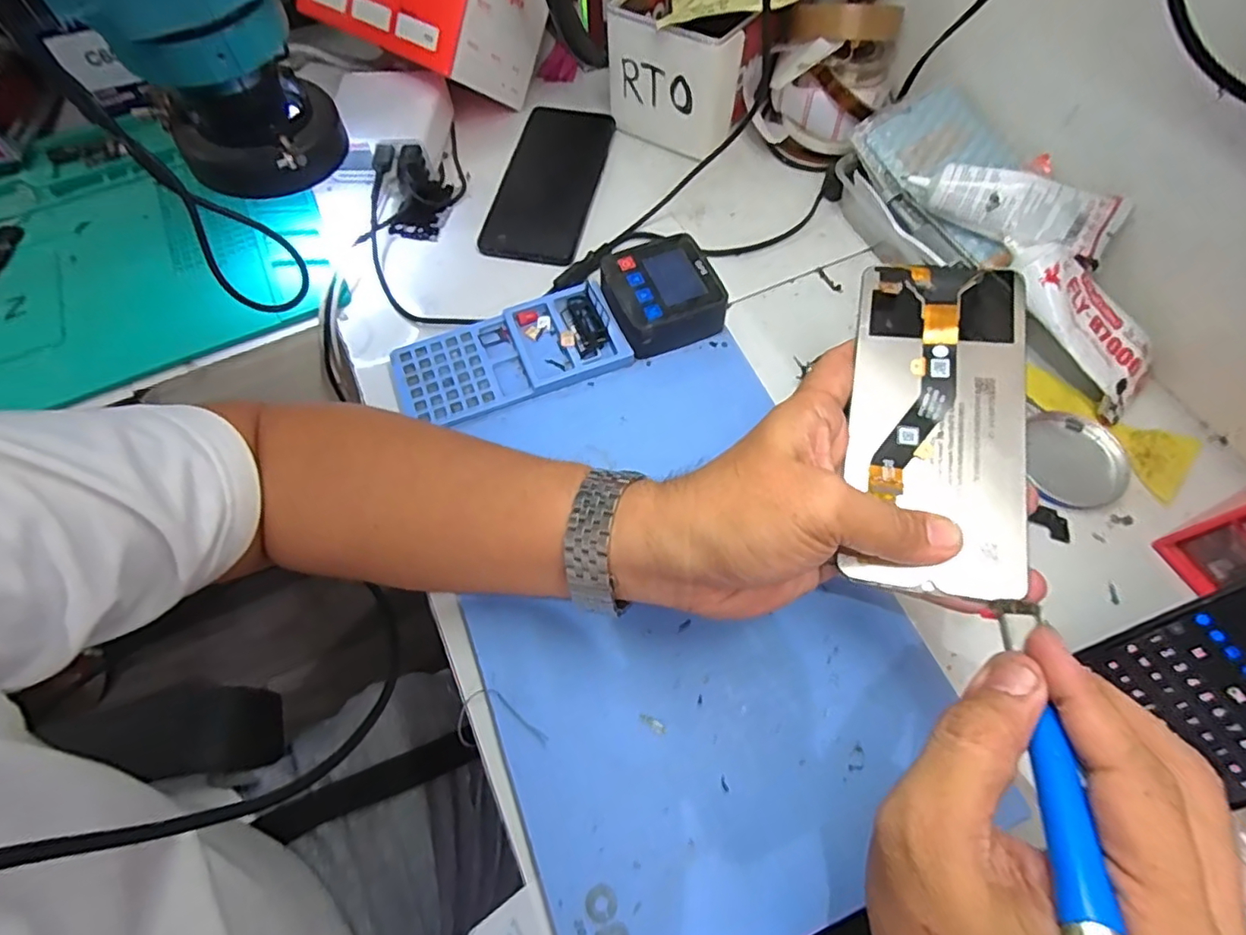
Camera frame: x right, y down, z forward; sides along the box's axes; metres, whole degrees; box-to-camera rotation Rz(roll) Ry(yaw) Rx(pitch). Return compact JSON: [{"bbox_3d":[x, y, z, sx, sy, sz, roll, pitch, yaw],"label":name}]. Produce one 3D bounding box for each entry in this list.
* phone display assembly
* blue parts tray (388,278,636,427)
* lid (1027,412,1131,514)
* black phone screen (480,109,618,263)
[{"bbox_3d":[0.139,-0.024,0.261,0.069,0.005,0.154,6,71,15],"label":"phone display assembly"},{"bbox_3d":[-0.075,-0.074,0.386,0.148,0.016,0.069,-20,65,-10],"label":"blue parts tray"},{"bbox_3d":[0.279,-0.005,0.361,0.056,0.008,0.065,13,64,6],"label":"lid"},{"bbox_3d":[-0.058,-0.229,0.469,0.074,0.008,0.168,9,63,4],"label":"black phone screen"}]

